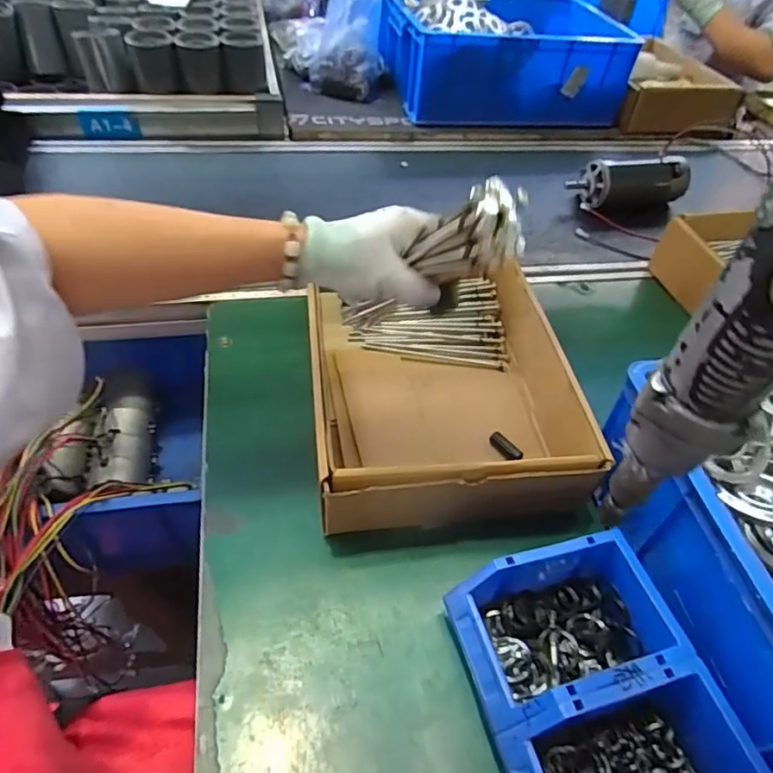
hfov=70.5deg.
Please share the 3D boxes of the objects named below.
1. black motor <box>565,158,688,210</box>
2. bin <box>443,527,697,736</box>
[{"bbox_3d":[0.446,-0.378,1.015,0.221,0.079,0.068,-6,48,-11],"label":"black motor"},{"bbox_3d":[0.142,0.196,0.443,0.161,0.072,0.108,-11,49,-15],"label":"bin"}]

